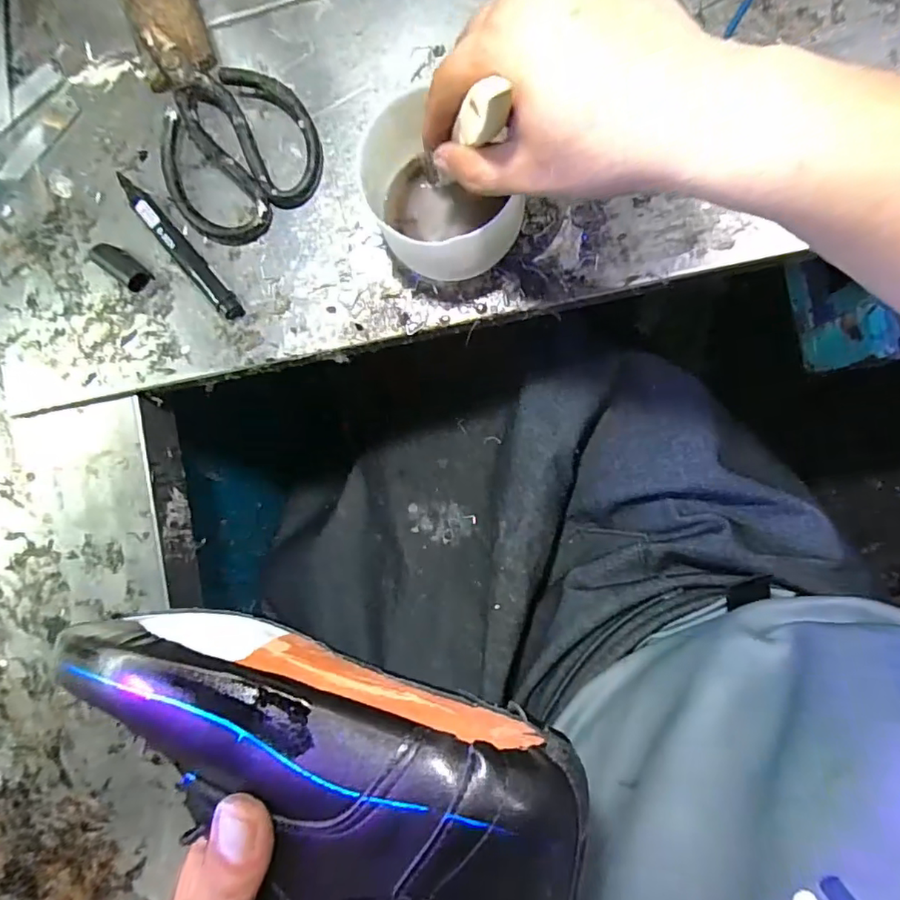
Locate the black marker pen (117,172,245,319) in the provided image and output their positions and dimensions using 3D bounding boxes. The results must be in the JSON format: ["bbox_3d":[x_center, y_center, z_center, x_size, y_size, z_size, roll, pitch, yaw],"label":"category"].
[{"bbox_3d":[-0.182,-0.138,0.366,0.014,0.017,0.122,-40,86,5],"label":"black marker pen"}]

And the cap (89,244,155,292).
[{"bbox_3d":[-0.225,-0.126,0.373,0.041,0.011,0.018,37,94,5],"label":"cap"}]

